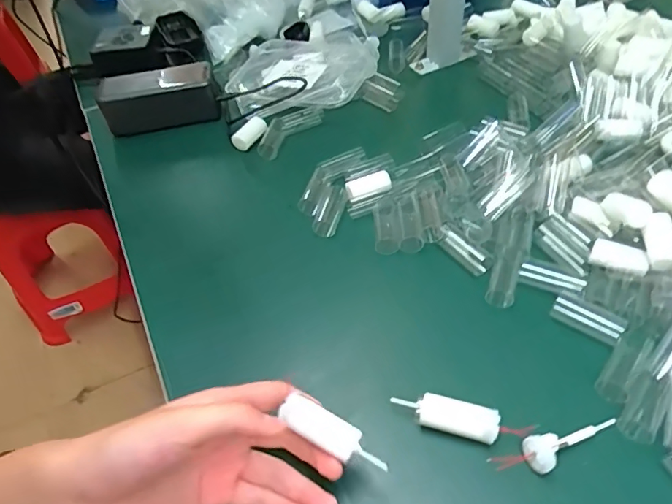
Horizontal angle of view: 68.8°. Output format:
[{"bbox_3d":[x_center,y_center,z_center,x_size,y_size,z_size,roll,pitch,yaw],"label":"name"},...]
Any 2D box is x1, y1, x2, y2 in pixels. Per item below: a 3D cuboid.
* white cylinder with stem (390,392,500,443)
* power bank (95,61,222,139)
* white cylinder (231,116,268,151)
[{"bbox_3d":[0.071,0.106,0.317,0.065,0.019,0.020,9,50,14],"label":"white cylinder with stem"},{"bbox_3d":[-0.206,-0.180,0.578,0.127,0.052,0.050,-12,48,-4],"label":"power bank"},{"bbox_3d":[-0.094,-0.132,0.549,0.018,0.018,0.047,22,54,23],"label":"white cylinder"}]

